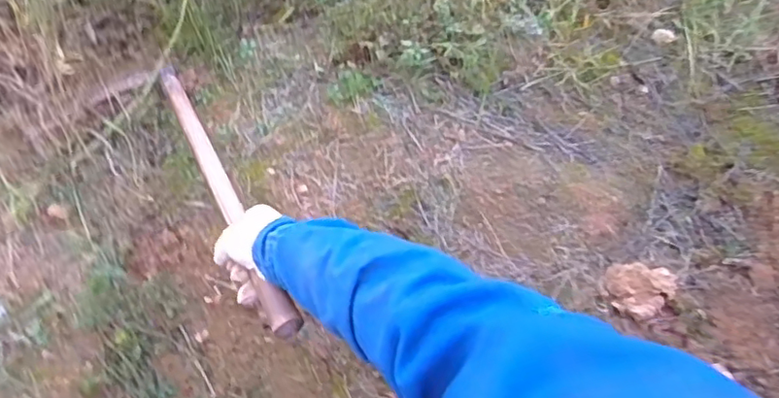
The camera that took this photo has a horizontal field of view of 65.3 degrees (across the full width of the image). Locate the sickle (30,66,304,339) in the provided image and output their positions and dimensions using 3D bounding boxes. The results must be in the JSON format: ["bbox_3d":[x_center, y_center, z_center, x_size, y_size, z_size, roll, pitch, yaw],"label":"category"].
[{"bbox_3d":[-0.284,-0.014,0.795,0.187,0.031,0.560,-36,55,-16],"label":"sickle"}]

